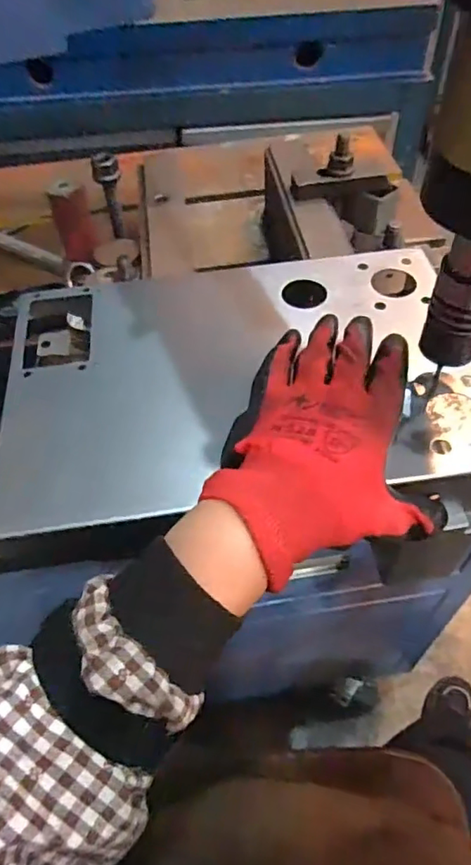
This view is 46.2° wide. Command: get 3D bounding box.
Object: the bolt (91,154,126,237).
[{"bbox_3d":[-0.121,-0.232,0.541,0.025,0.086,0.019,-12,54,-6],"label":"bolt"}]

